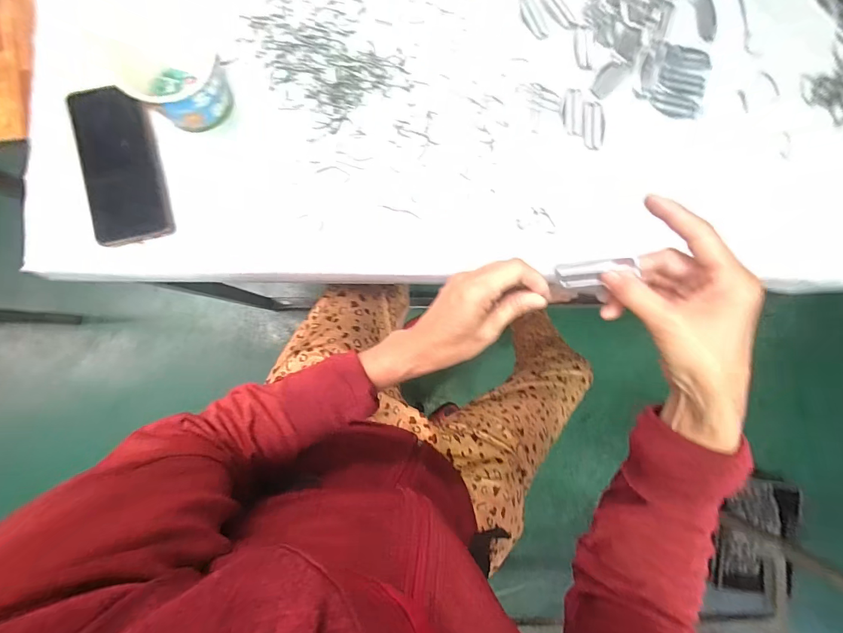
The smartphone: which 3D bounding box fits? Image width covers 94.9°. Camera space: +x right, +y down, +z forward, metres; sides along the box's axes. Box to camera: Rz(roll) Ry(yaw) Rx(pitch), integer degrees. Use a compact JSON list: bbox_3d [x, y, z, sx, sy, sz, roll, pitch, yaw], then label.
[{"bbox_3d":[-0.317,-0.158,0.412,0.077,0.016,0.153,-11,98,-12],"label":"smartphone"}]

